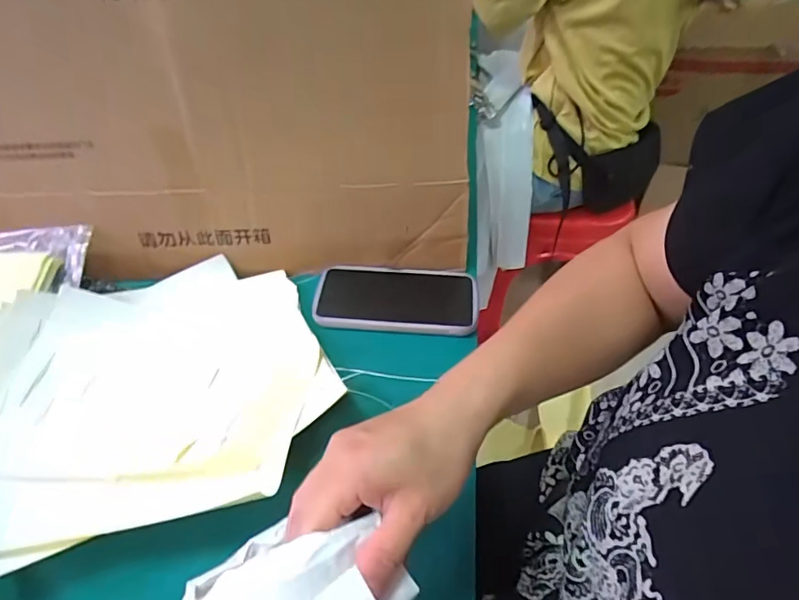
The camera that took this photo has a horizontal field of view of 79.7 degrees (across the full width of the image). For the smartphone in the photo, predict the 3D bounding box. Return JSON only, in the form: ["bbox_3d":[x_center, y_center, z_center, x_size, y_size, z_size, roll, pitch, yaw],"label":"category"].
[{"bbox_3d":[-0.002,-0.004,0.504,0.165,0.011,0.082,3,48,5],"label":"smartphone"}]

